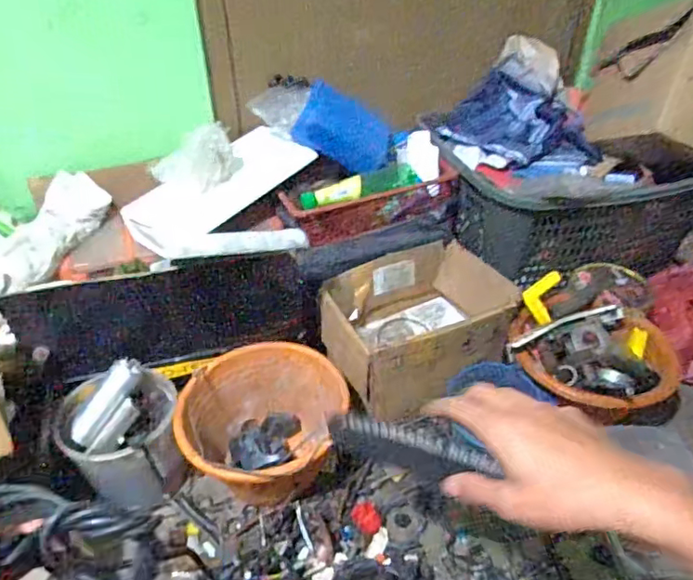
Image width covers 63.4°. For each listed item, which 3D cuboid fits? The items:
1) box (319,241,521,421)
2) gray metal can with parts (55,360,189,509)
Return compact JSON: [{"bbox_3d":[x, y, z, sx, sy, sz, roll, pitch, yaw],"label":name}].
[{"bbox_3d":[0.124,0.066,1.014,0.327,0.163,0.251,-19,43,-22],"label":"box"},{"bbox_3d":[-0.337,0.232,0.856,0.166,0.159,0.159,-12,41,-15],"label":"gray metal can with parts"}]

